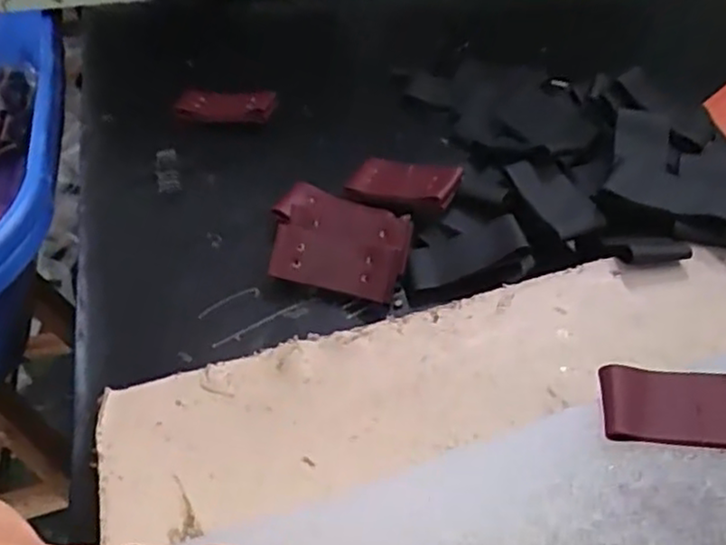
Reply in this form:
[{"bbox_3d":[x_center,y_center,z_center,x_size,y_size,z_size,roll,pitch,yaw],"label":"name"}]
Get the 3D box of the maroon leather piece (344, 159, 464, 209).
[{"bbox_3d":[0.021,-0.049,0.385,0.062,0.010,0.032,14,48,35],"label":"maroon leather piece"}]

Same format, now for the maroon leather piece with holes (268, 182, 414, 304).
[{"bbox_3d":[-0.013,-0.019,0.359,0.075,0.024,0.061,10,47,17],"label":"maroon leather piece with holes"}]

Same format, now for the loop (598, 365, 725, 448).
[{"bbox_3d":[0.109,0.044,0.231,0.060,0.008,0.027,2,45,9],"label":"loop"}]

